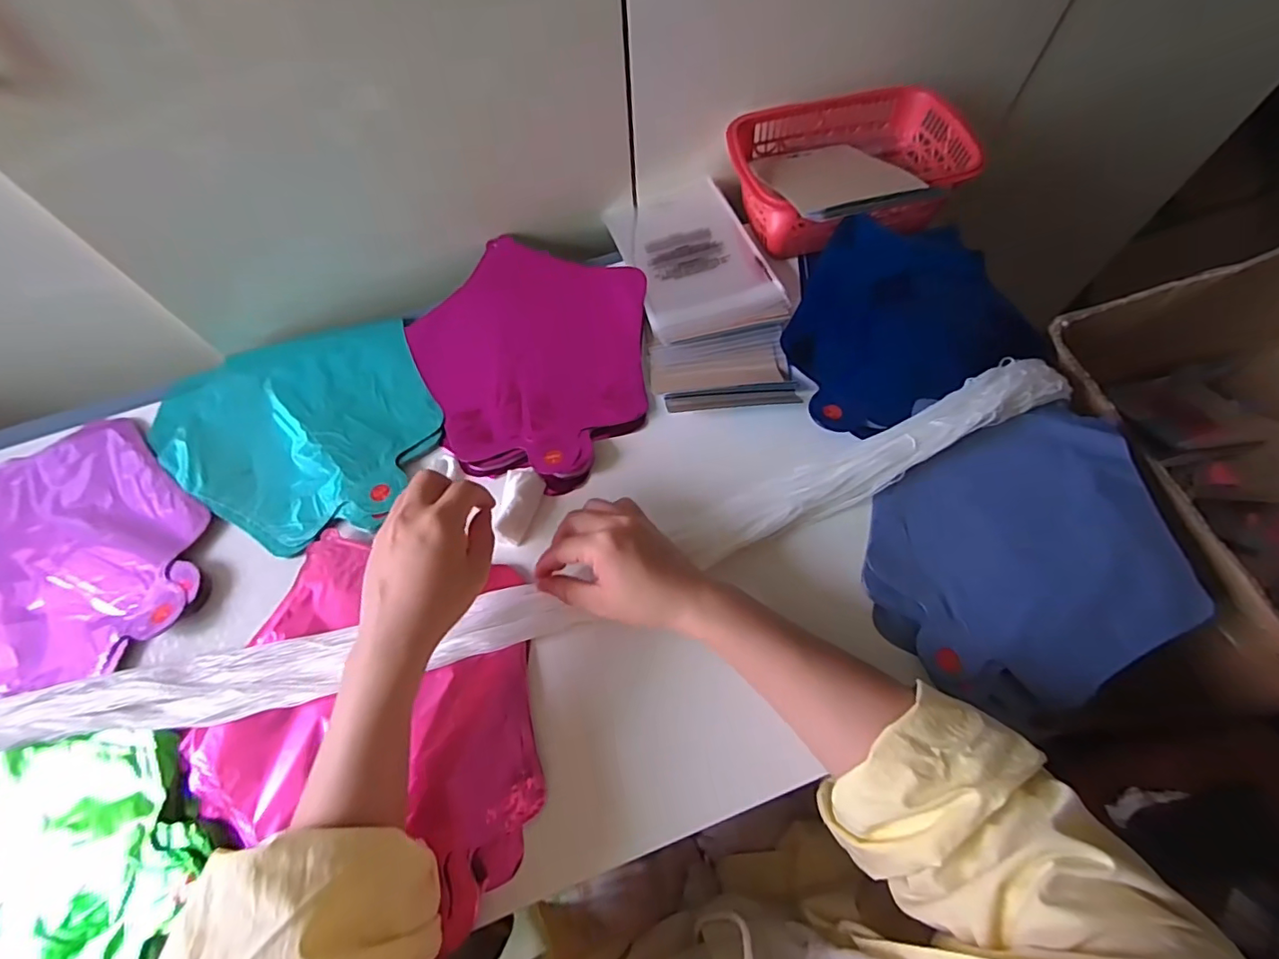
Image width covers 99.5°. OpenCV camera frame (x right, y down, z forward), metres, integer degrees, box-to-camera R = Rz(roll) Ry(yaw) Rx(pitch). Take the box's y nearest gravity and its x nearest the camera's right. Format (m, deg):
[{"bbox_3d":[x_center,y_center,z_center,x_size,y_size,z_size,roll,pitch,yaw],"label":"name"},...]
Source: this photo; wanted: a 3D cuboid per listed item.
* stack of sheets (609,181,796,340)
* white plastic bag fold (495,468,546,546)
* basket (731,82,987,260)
[{"bbox_3d":[0.049,-0.222,0.523,0.121,0.015,0.200,-18,68,-5],"label":"stack of sheets"},{"bbox_3d":[-0.096,0.019,0.426,0.026,0.018,0.057,15,69,8],"label":"white plastic bag fold"},{"bbox_3d":[0.197,-0.297,0.519,0.218,0.060,0.158,-12,68,-3],"label":"basket"}]

